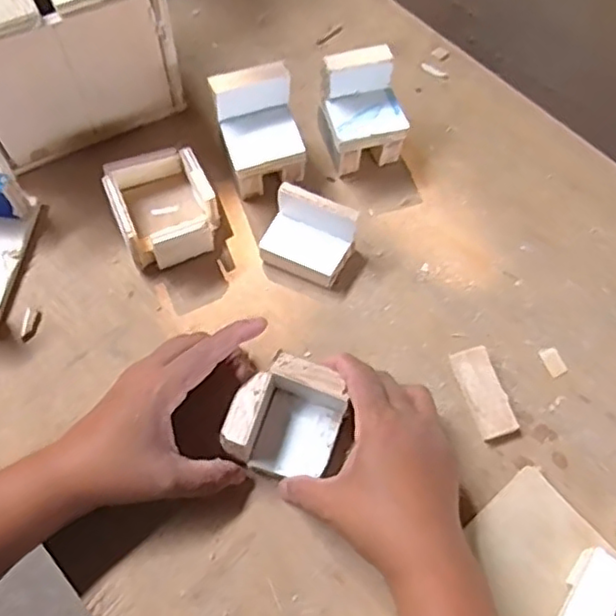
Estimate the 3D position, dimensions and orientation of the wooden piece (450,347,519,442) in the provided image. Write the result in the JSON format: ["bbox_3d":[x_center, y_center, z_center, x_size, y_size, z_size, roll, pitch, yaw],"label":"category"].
[{"bbox_3d":[0.125,0.061,0.461,0.027,0.012,0.064,-15,66,-7],"label":"wooden piece"}]

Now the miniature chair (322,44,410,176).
[{"bbox_3d":[0.043,-0.158,0.525,0.062,0.076,0.061,-16,66,-8],"label":"miniature chair"}]

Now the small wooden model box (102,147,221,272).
[{"bbox_3d":[-0.111,-0.077,0.499,0.076,0.046,0.082,-22,67,-10],"label":"small wooden model box"}]

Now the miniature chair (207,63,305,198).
[{"bbox_3d":[-0.039,-0.136,0.510,0.061,0.075,0.064,-15,66,-7],"label":"miniature chair"}]

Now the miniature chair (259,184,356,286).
[{"bbox_3d":[0.000,-0.053,0.492,0.062,0.046,0.050,26,68,11],"label":"miniature chair"}]

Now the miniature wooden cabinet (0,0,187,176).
[{"bbox_3d":[-0.203,-0.211,0.506,0.157,0.142,0.128,-28,68,-13],"label":"miniature wooden cabinet"}]

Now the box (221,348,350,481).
[{"bbox_3d":[-0.013,0.072,0.424,0.067,0.034,0.069,19,67,8],"label":"box"}]

